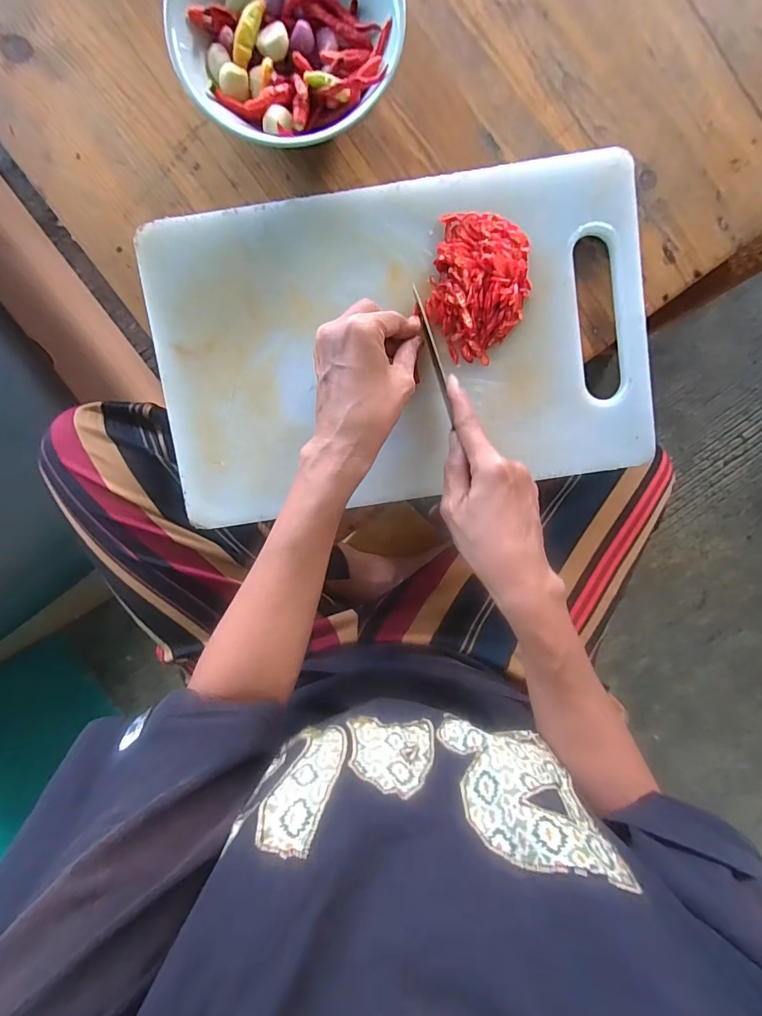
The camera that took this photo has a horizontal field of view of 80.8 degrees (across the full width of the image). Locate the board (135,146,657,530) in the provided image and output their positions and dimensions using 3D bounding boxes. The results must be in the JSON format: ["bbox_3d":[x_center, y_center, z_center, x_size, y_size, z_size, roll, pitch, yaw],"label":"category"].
[{"bbox_3d":[0.017,-0.131,0.363,0.389,0.021,0.242,-8,98,3],"label":"board"}]

